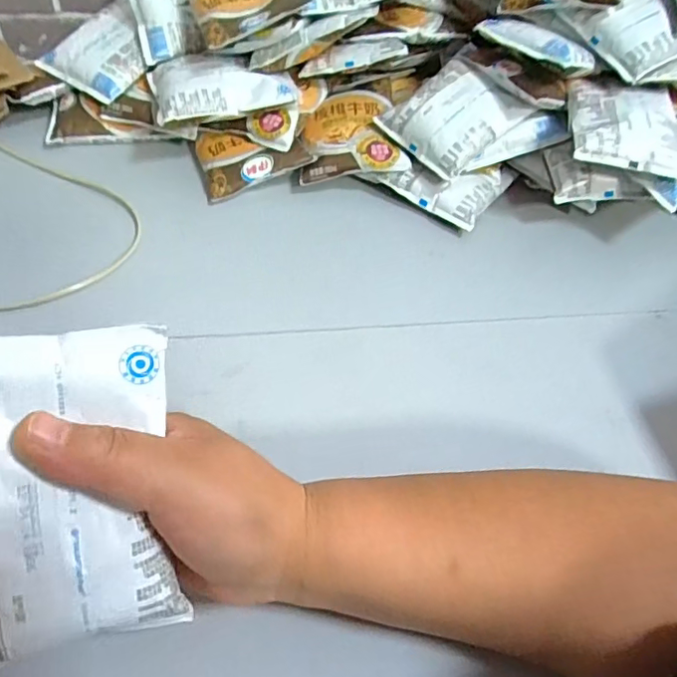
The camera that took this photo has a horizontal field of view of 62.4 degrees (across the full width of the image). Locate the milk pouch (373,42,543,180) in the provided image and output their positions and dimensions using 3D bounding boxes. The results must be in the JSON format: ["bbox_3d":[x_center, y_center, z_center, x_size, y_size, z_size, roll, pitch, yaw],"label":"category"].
[{"bbox_3d":[0.101,-0.198,0.496,0.099,0.026,0.089,-41,75,-6],"label":"milk pouch"}]

